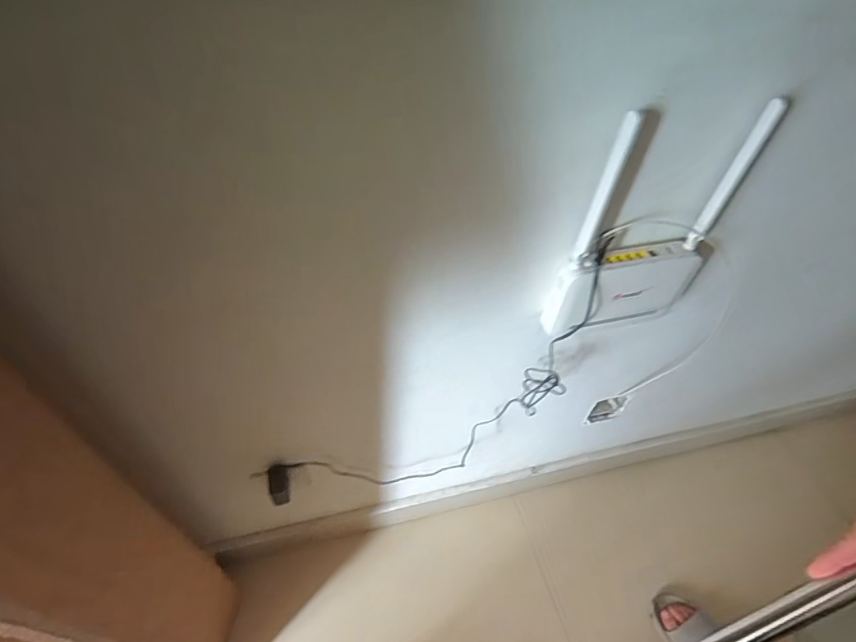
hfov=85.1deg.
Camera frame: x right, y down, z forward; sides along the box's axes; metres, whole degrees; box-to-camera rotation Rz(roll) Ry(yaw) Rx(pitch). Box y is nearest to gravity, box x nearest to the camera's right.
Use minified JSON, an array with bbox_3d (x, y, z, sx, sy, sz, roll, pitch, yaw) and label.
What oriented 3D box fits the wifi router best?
[{"bbox_3d":[0.242,-0.099,0.523,0.196,0.261,0.048,-13,51,-17],"label":"wifi router"}]

